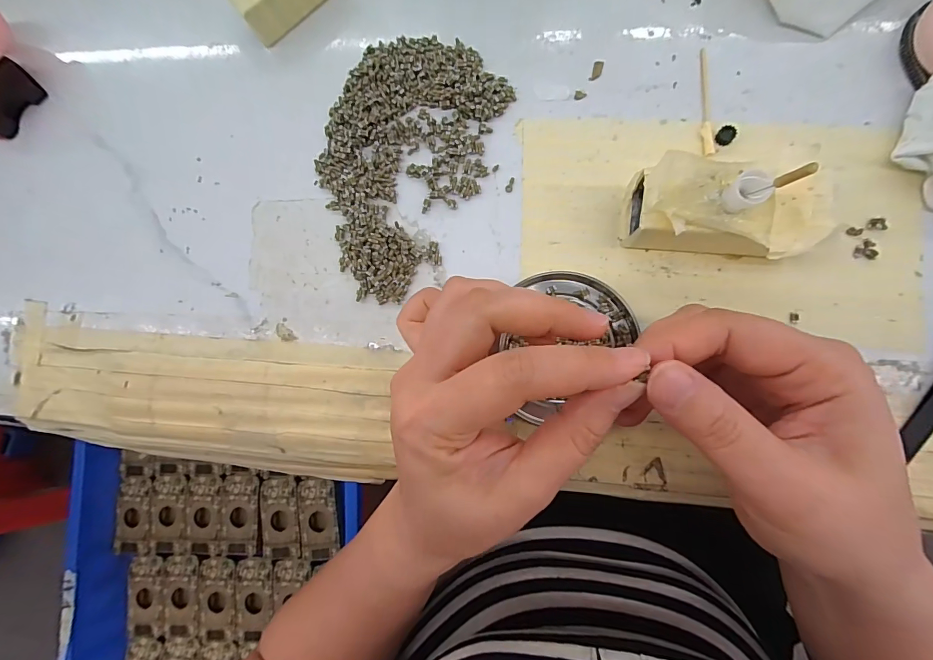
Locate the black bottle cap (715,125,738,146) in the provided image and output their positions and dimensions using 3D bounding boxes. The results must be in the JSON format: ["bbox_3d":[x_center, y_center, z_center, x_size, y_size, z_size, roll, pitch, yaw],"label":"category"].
[{"bbox_3d":[0.136,-0.102,0.217,0.010,0.006,0.010,-1,86,8],"label":"black bottle cap"}]

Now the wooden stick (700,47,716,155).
[{"bbox_3d":[0.127,-0.122,0.220,0.006,0.004,0.059,-3,86,8],"label":"wooden stick"}]

